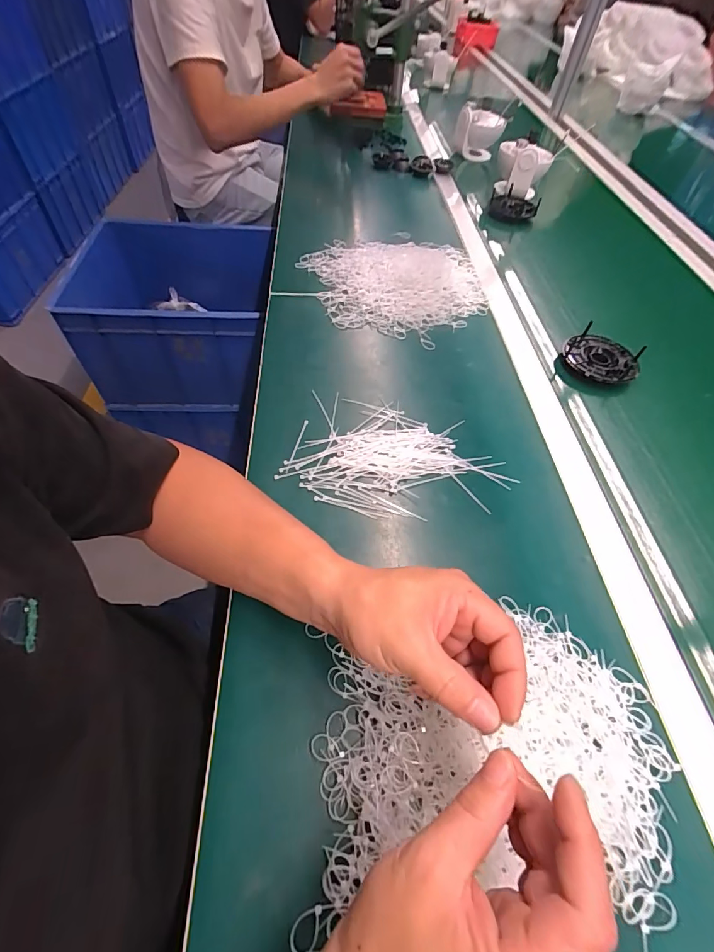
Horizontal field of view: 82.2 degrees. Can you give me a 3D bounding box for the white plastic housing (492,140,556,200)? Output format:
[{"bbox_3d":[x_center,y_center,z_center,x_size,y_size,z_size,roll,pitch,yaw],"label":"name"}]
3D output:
[{"bbox_3d":[0.354,-0.660,0.886,0.114,0.091,0.102,18,55,8],"label":"white plastic housing"}]

